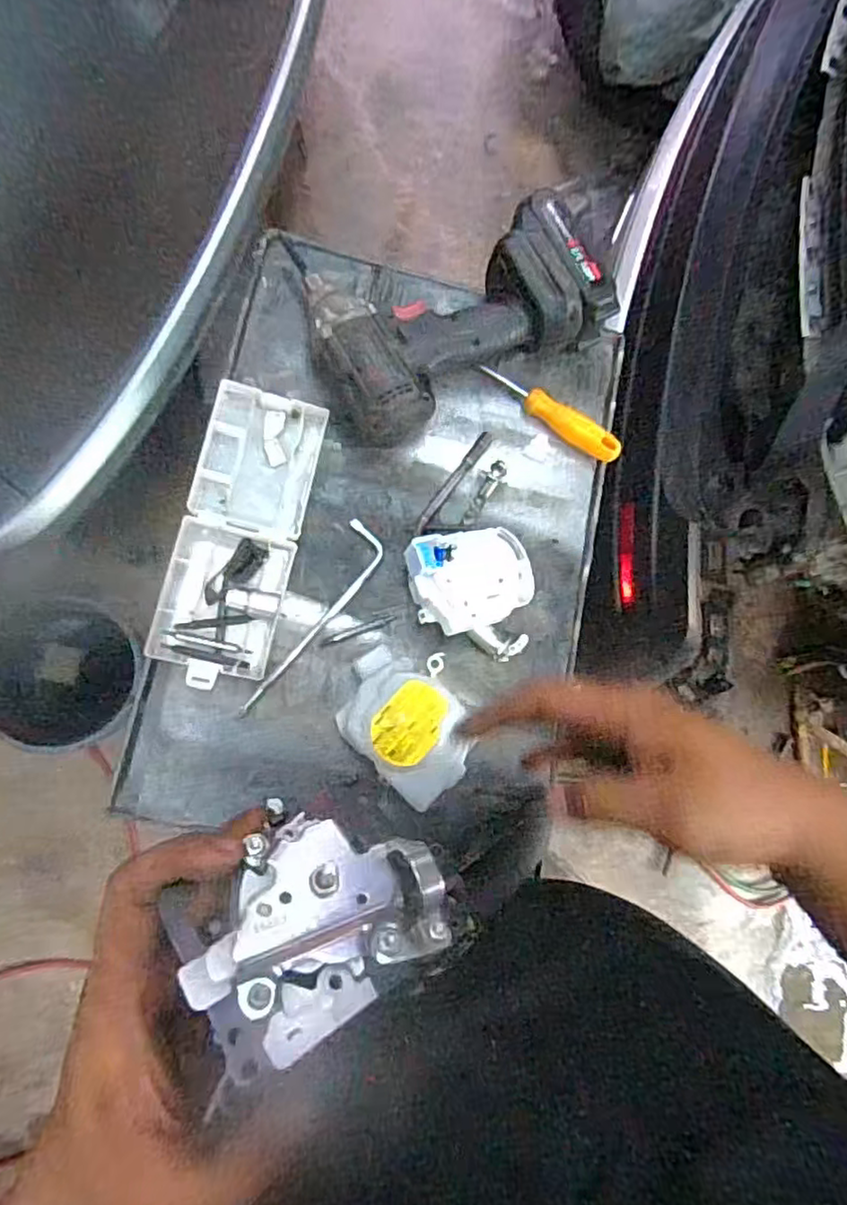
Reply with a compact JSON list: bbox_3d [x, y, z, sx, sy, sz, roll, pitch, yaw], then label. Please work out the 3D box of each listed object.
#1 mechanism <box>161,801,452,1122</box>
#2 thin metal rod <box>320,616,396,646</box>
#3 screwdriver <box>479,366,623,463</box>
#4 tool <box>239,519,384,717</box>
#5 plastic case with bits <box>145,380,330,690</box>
[{"bbox_3d":[-0.043,0.122,0.249,0.093,0.042,0.070,-22,80,-29],"label":"mechanism"},{"bbox_3d":[-0.052,0.022,0.513,0.062,0.006,0.006,-20,85,-12],"label":"thin metal rod"},{"bbox_3d":[0.109,-0.163,0.554,0.135,0.026,0.021,33,78,-3],"label":"screwdriver"},{"bbox_3d":[-0.083,0.016,0.507,0.034,0.011,0.174,29,78,-4],"label":"tool"},{"bbox_3d":[-0.142,-0.054,0.498,0.090,0.031,0.235,13,79,-7],"label":"plastic case with bits"}]

